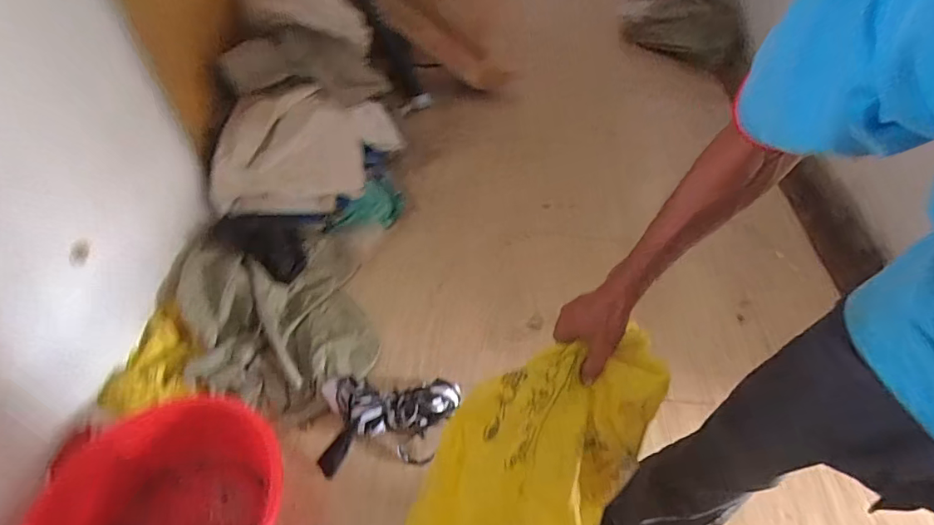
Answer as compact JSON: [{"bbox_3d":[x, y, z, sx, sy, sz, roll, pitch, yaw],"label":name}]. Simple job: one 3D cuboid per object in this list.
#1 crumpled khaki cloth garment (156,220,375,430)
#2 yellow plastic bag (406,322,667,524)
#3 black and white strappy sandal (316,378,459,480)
[{"bbox_3d":[-0.554,0.148,1.336,0.530,0.125,0.608,-11,49,-15],"label":"crumpled khaki cloth garment"},{"bbox_3d":[0.081,0.239,0.591,0.314,0.219,0.208,-33,57,-30],"label":"yellow plastic bag"},{"bbox_3d":[-0.184,0.382,1.152,0.328,0.094,0.226,0,46,3],"label":"black and white strappy sandal"}]

